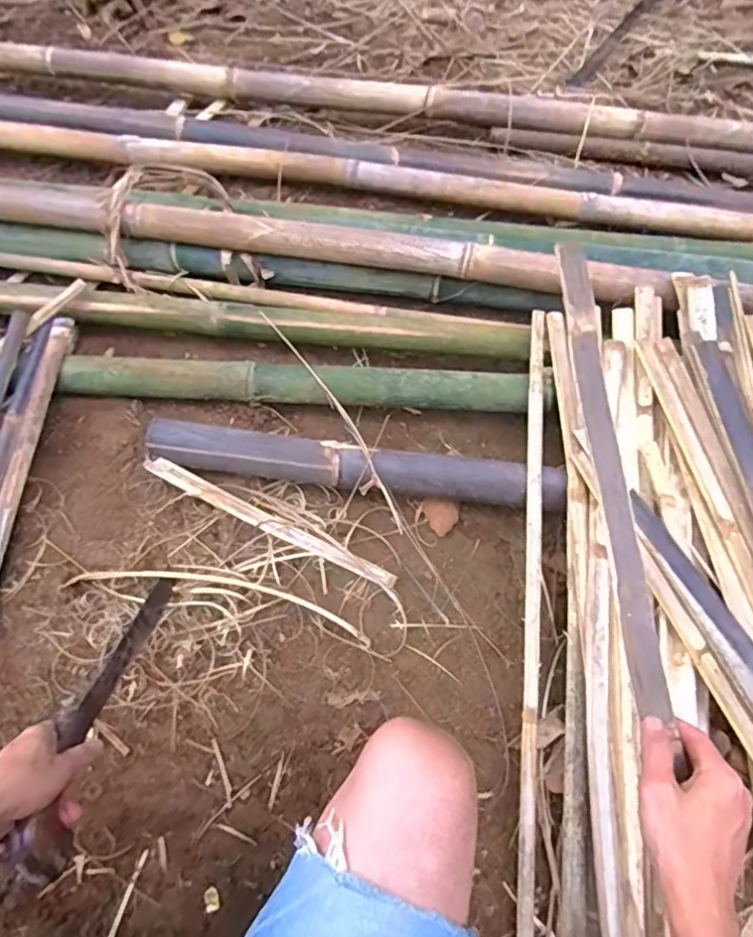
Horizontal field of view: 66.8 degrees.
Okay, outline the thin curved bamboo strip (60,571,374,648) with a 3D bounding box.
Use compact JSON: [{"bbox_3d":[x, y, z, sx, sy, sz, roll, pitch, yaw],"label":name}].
[{"bbox_3d":[-0.217,0.181,0.818,0.425,0.041,0.051,10,63,5],"label":"thin curved bamboo strip"}]

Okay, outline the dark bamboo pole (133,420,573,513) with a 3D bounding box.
[{"bbox_3d":[-0.035,-0.006,0.869,0.630,0.052,0.069,7,63,3],"label":"dark bamboo pole"}]

